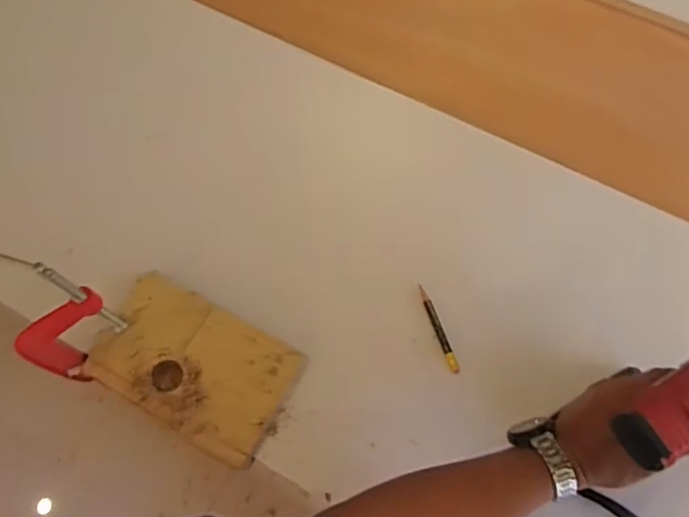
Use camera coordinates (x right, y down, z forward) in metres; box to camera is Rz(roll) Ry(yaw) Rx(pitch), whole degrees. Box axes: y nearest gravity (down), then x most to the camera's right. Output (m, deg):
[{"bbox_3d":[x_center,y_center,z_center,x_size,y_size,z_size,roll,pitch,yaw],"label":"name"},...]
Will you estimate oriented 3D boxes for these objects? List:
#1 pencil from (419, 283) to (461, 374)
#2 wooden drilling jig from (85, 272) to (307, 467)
[{"bbox_3d":[0.105,0.077,0.678,0.010,0.004,0.104,-18,69,-5],"label":"pencil"},{"bbox_3d":[-0.165,0.114,0.664,0.213,0.027,0.132,27,72,11],"label":"wooden drilling jig"}]

